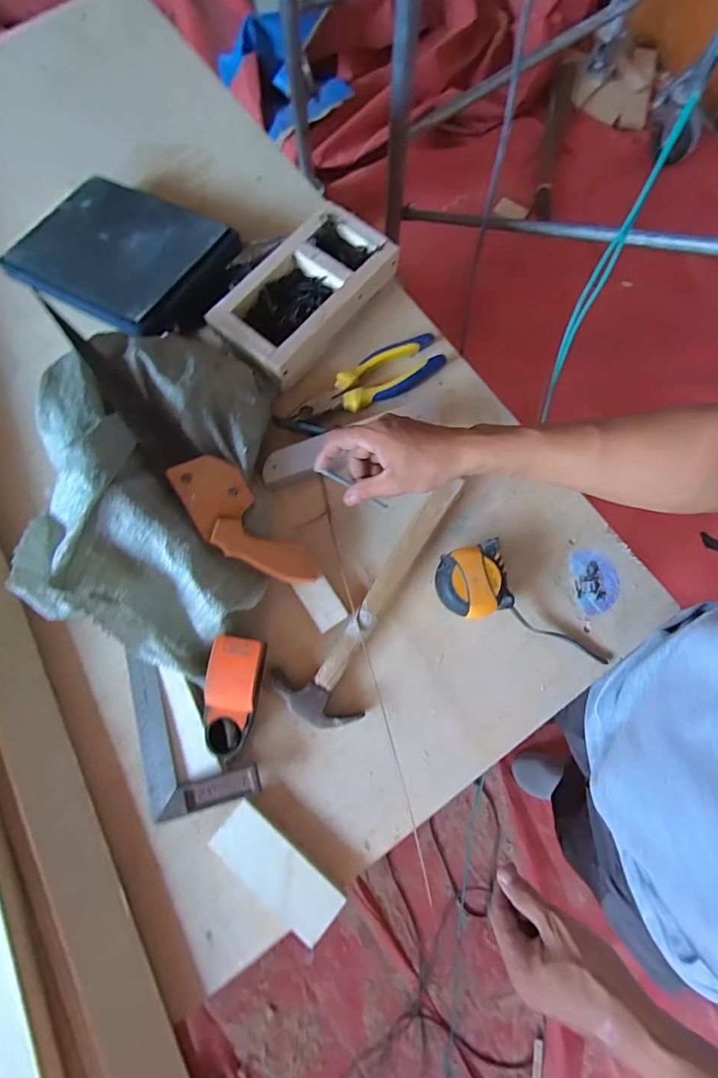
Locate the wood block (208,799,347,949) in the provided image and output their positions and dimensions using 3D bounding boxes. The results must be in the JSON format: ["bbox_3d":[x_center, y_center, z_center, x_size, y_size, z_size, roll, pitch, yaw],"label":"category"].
[{"bbox_3d":[-0.078,0.317,0.437,0.131,0.021,0.048,40,81,7],"label":"wood block"}]

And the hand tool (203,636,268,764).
[{"bbox_3d":[-0.127,0.158,0.457,0.051,0.041,0.117,9,78,1],"label":"hand tool"}]

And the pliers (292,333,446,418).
[{"bbox_3d":[0.012,-0.186,0.546,0.187,0.026,0.058,-29,80,-6],"label":"pliers"}]

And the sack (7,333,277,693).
[{"bbox_3d":[-0.198,-0.047,0.460,0.201,0.117,0.347,4,78,0],"label":"sack"}]

